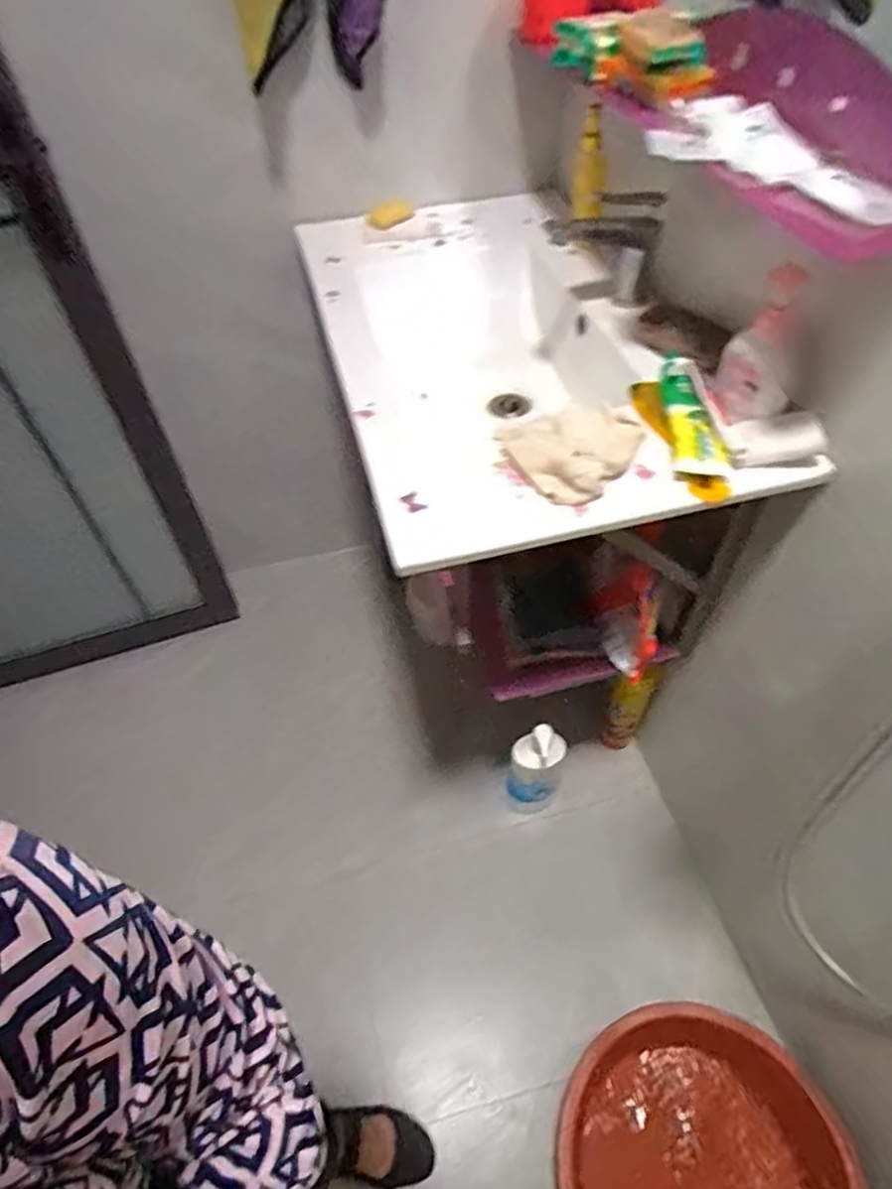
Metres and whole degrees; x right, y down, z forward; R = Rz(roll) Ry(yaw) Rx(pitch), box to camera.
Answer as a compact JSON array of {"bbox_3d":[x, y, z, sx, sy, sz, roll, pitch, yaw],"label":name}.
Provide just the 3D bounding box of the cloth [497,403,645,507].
[{"bbox_3d":[0.150,-0.166,0.710,0.161,0.035,0.142,-23,53,-21],"label":"cloth"}]

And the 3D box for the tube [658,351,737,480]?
[{"bbox_3d":[0.272,-0.201,0.731,0.057,0.033,0.189,4,48,2],"label":"tube"}]

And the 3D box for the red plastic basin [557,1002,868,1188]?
[{"bbox_3d":[0.352,0.801,0.893,0.371,0.138,0.376,1,48,-1],"label":"red plastic basin"}]

